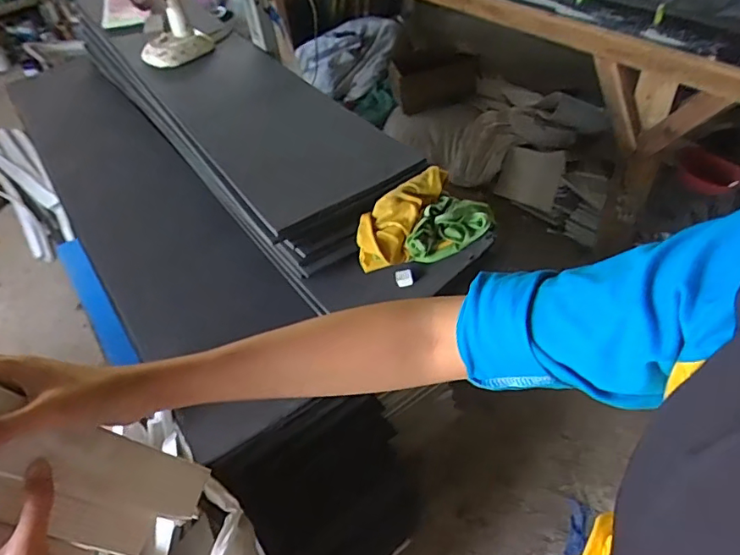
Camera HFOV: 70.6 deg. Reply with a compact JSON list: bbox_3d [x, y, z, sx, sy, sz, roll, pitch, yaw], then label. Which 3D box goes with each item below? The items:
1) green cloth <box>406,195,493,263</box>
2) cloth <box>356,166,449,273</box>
[{"bbox_3d":[0.131,-0.086,0.873,0.175,0.051,0.085,-27,49,-18],"label":"green cloth"},{"bbox_3d":[0.060,-0.108,0.884,0.080,0.064,0.219,30,73,28],"label":"cloth"}]

